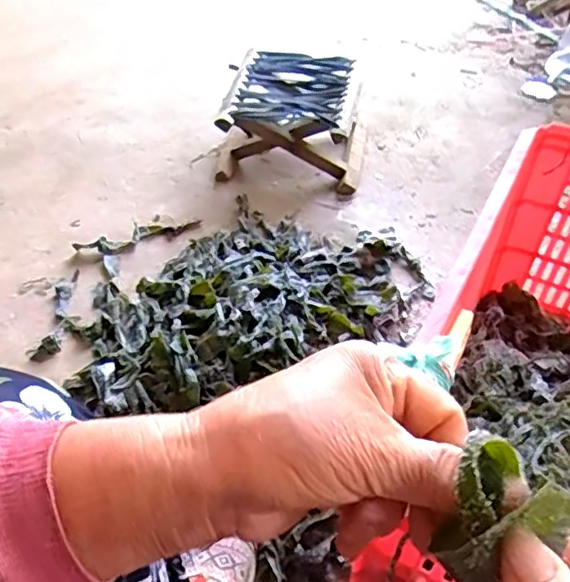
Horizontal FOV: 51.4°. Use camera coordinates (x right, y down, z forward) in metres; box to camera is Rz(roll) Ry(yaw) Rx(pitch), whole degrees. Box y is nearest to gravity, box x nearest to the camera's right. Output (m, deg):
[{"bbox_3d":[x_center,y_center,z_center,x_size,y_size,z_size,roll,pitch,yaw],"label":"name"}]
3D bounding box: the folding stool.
[{"bbox_3d":[0.020,-0.309,1.080,0.255,0.141,0.236,9,49,8],"label":"folding stool"}]

